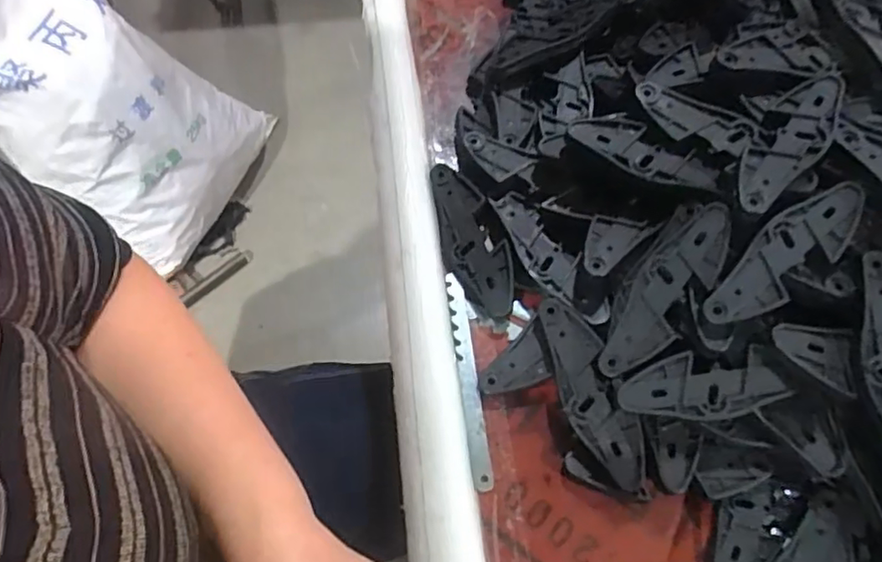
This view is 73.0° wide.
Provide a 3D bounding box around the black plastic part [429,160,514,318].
[{"bbox_3d":[0.022,-0.032,0.435,0.044,0.011,0.122,-9,67,-8],"label":"black plastic part"}]

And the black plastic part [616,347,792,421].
[{"bbox_3d":[0.157,0.068,0.370,0.097,0.026,0.039,-5,69,-3],"label":"black plastic part"}]

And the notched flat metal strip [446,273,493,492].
[{"bbox_3d":[0.019,0.066,0.403,0.013,0.010,0.142,-6,67,-7],"label":"notched flat metal strip"}]

